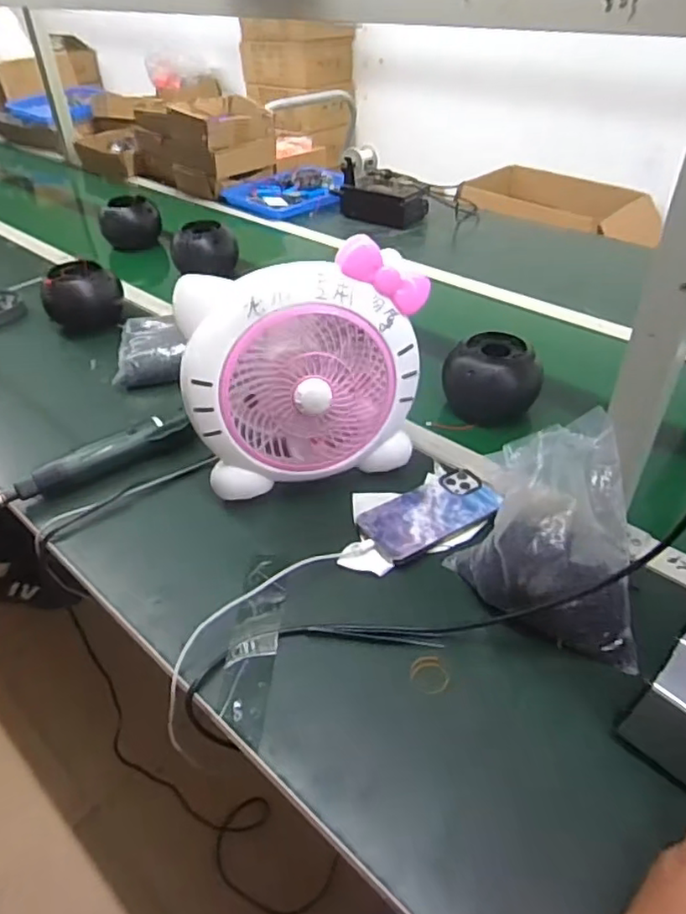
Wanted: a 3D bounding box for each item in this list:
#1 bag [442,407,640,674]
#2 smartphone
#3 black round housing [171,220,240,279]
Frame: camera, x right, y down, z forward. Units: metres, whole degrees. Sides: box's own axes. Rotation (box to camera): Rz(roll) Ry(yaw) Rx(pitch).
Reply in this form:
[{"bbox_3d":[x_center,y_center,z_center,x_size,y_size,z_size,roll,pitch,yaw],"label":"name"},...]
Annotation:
[{"bbox_3d":[0.210,0.058,0.576,0.181,0.145,0.166,21,45,25],"label":"bag"},{"bbox_3d":[0.096,0.060,0.687,0.156,0.008,0.083,-23,44,-23],"label":"smartphone"},{"bbox_3d":[-0.270,-0.401,1.209,0.123,0.093,0.104,-18,42,-18],"label":"black round housing"}]

